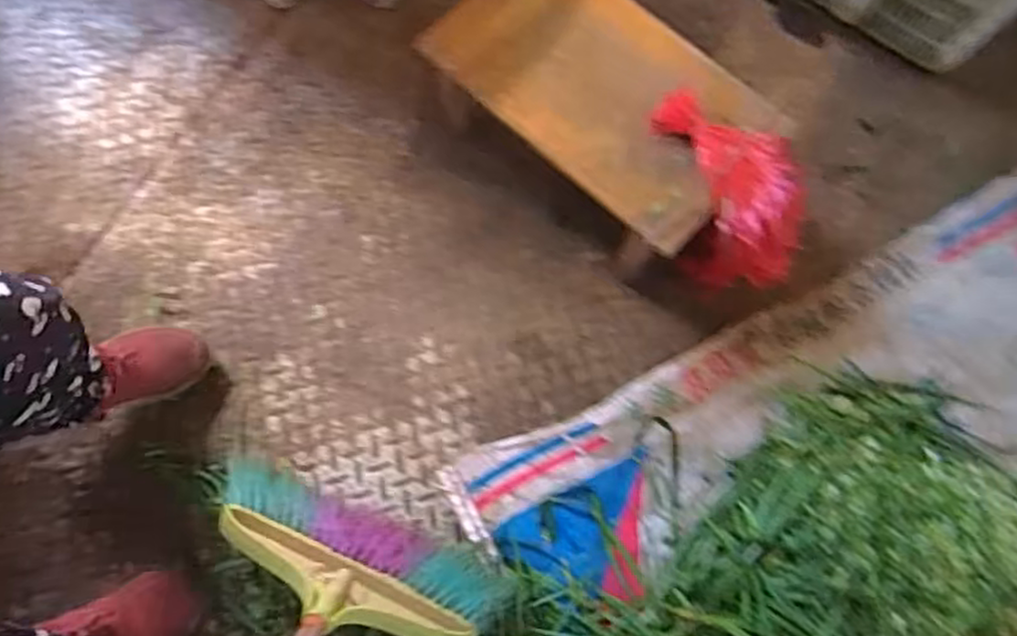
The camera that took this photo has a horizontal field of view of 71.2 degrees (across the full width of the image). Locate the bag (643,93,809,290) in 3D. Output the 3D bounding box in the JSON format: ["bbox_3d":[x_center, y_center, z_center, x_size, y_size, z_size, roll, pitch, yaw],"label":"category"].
[{"bbox_3d":[0.292,-0.169,0.930,0.170,0.124,0.298,-40,116,-12],"label":"bag"}]

